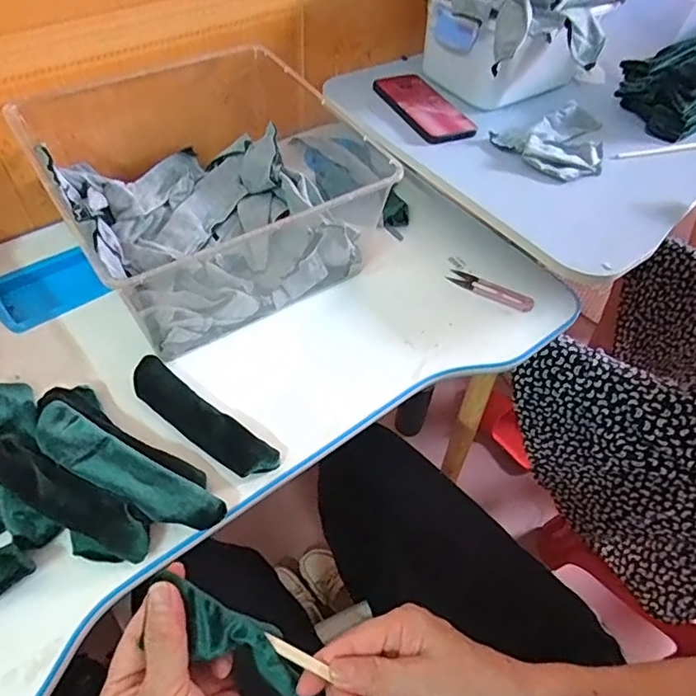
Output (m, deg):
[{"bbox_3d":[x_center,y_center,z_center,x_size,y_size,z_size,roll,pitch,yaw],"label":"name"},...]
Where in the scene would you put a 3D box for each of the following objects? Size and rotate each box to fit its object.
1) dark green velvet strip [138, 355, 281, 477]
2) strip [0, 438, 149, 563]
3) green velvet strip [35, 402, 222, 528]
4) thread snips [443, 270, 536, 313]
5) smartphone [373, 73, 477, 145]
[{"bbox_3d":[-0.137,0.064,0.492,0.170,0.018,0.038,34,58,19],"label":"dark green velvet strip"},{"bbox_3d":[-0.232,0.117,0.431,0.170,0.026,0.034,25,56,13],"label":"strip"},{"bbox_3d":[-0.183,0.100,0.438,0.172,0.011,0.041,27,60,11],"label":"green velvet strip"},{"bbox_3d":[0.168,-0.069,0.635,0.103,0.007,0.026,25,56,14],"label":"thread snips"},{"bbox_3d":[0.109,-0.336,0.745,0.085,0.009,0.178,-19,57,-17],"label":"smartphone"}]

